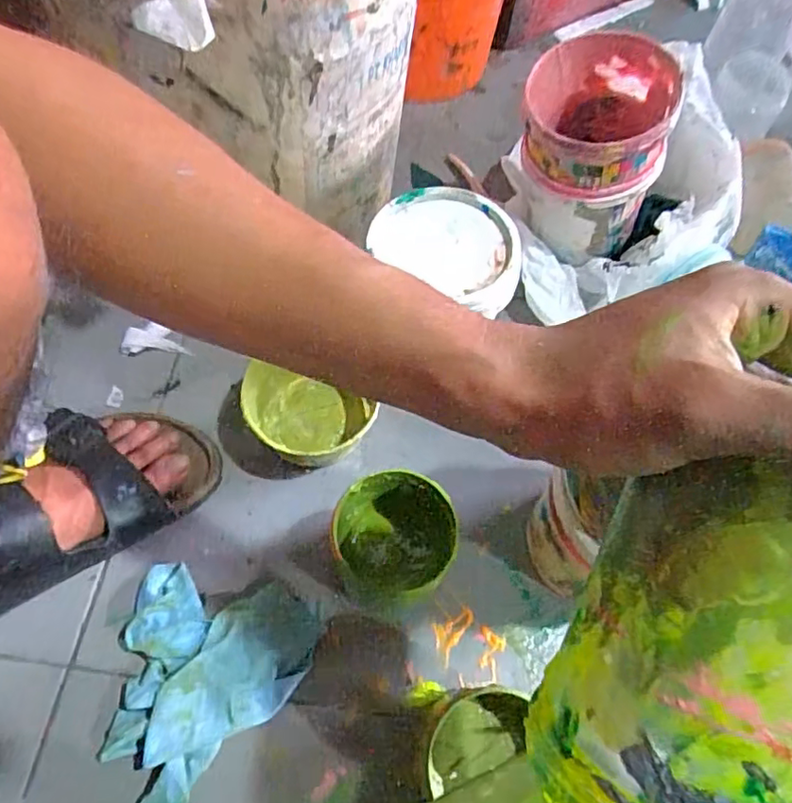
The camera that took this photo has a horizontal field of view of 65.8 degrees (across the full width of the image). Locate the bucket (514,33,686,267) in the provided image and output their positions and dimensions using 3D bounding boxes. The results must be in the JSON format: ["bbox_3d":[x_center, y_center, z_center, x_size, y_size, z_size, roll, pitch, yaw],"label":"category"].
[{"bbox_3d":[0.174,-0.235,0.566,0.124,0.134,0.127,15,64,4],"label":"bucket"}]

